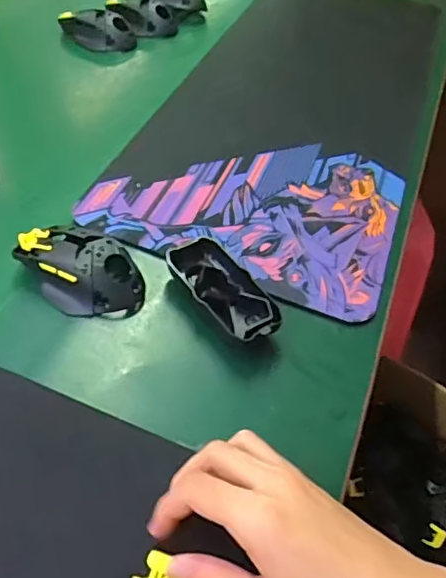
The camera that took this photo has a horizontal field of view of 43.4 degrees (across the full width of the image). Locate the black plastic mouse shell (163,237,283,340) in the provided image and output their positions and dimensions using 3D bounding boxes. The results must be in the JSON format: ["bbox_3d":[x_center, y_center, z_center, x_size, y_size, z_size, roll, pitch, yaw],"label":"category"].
[{"bbox_3d":[-0.001,0.003,0.475,0.054,0.026,0.116,-28,55,-30],"label":"black plastic mouse shell"}]

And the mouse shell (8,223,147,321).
[{"bbox_3d":[-0.119,-0.019,0.468,0.103,0.033,0.071,33,53,21],"label":"mouse shell"}]

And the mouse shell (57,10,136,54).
[{"bbox_3d":[-0.174,-0.370,0.792,0.112,0.042,0.057,29,51,13],"label":"mouse shell"}]

